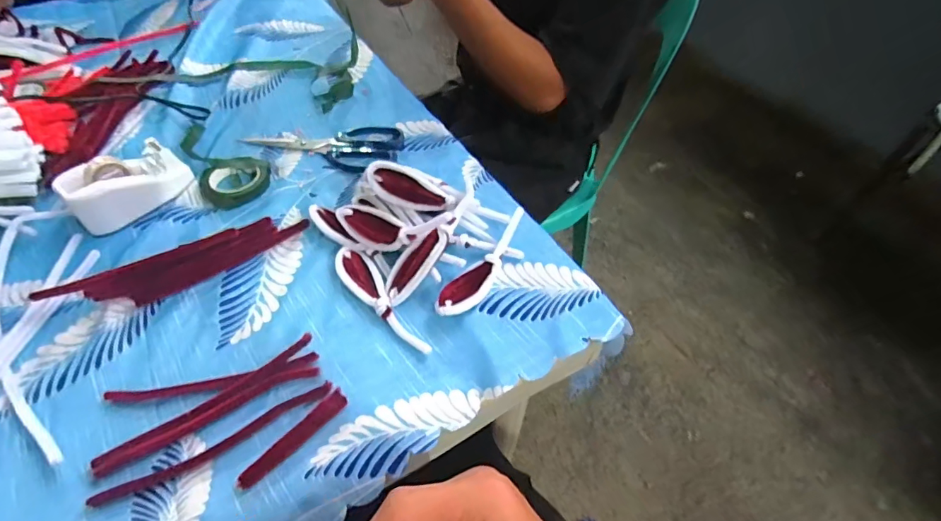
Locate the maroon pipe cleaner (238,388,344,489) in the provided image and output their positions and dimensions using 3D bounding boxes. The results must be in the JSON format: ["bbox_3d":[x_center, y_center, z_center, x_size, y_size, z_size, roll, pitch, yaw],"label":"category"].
[{"bbox_3d":[-0.115,0.116,0.312,0.013,0.006,0.078,36,59,26],"label":"maroon pipe cleaner"}]

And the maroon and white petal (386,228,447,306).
[{"bbox_3d":[-0.046,0.003,0.385,0.026,0.008,0.069,32,83,24],"label":"maroon and white petal"}]

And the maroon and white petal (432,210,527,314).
[{"bbox_3d":[0.011,0.002,0.398,0.033,0.019,0.121,28,56,22],"label":"maroon and white petal"}]

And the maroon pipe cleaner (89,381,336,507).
[{"bbox_3d":[-0.163,0.119,0.310,0.150,0.004,0.012,-25,55,-19],"label":"maroon pipe cleaner"}]

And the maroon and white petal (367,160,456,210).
[{"bbox_3d":[-0.051,-0.061,0.406,0.076,0.005,0.030,25,85,1],"label":"maroon and white petal"}]

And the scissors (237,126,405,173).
[{"bbox_3d":[-0.157,-0.118,0.511,0.168,0.006,0.071,-5,51,-4],"label":"scissors"}]

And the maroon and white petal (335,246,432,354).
[{"bbox_3d":[-0.075,0.031,0.380,0.029,0.010,0.122,-27,55,-20],"label":"maroon and white petal"}]

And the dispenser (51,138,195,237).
[{"bbox_3d":[-0.320,-0.073,0.445,0.054,0.038,0.098,37,60,27],"label":"dispenser"}]

